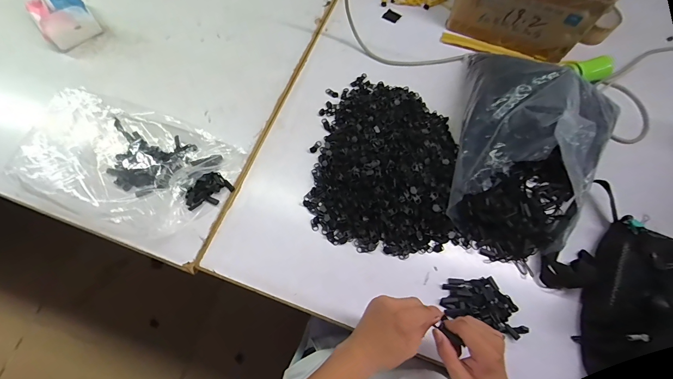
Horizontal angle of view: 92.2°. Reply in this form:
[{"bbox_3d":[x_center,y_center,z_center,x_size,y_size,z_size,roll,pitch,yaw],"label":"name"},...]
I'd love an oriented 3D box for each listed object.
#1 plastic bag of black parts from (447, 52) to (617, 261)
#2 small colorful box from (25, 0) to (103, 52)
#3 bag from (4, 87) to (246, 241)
[{"bbox_3d":[0.333,-0.074,0.516,0.253,0.174,0.355,19,69,5],"label":"plastic bag of black parts"},{"bbox_3d":[-0.561,-0.358,0.653,0.102,0.079,0.121,-42,76,-16],"label":"small colorful box"},{"bbox_3d":[-0.351,-0.041,0.548,0.342,0.054,0.220,15,69,3],"label":"bag"}]

